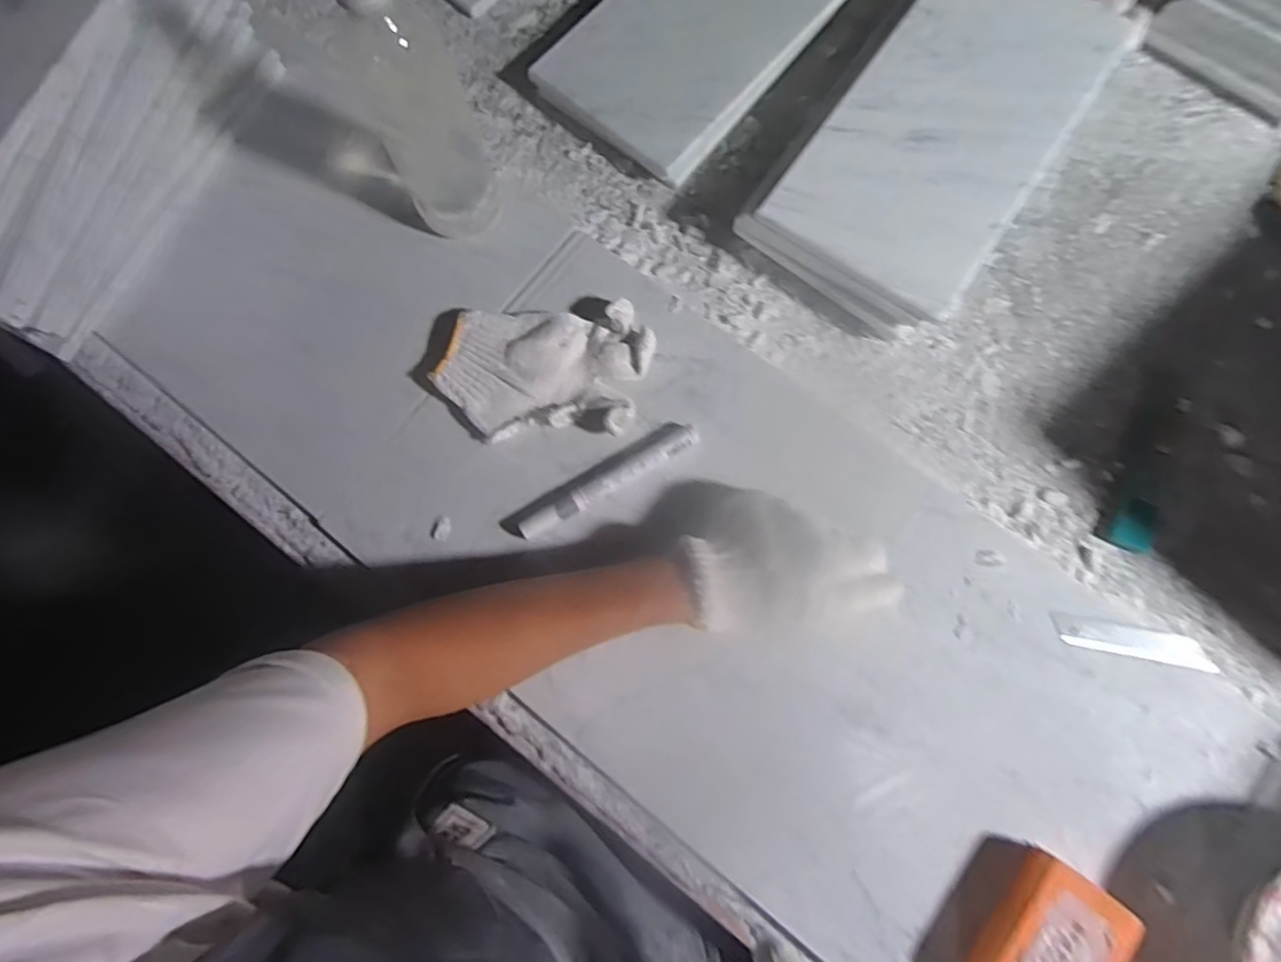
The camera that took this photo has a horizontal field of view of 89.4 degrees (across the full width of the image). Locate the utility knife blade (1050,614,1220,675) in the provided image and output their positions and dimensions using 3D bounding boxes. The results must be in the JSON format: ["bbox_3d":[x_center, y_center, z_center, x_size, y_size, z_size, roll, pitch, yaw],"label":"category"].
[{"bbox_3d":[0.337,0.110,0.443,0.099,0.004,0.023,10,75,6],"label":"utility knife blade"}]

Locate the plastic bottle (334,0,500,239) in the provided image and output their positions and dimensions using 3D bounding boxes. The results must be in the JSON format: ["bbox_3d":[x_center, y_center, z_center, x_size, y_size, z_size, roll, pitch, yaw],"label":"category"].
[{"bbox_3d":[-0.148,-0.250,0.430,0.064,0.208,0.062,-27,76,-4],"label":"plastic bottle"}]

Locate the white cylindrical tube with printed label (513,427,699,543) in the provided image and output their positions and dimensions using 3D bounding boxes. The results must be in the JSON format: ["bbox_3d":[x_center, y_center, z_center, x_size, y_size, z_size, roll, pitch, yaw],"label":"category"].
[{"bbox_3d":[-0.022,-0.001,0.468,0.143,0.014,0.017,-29,77,-8],"label":"white cylindrical tube with printed label"}]

